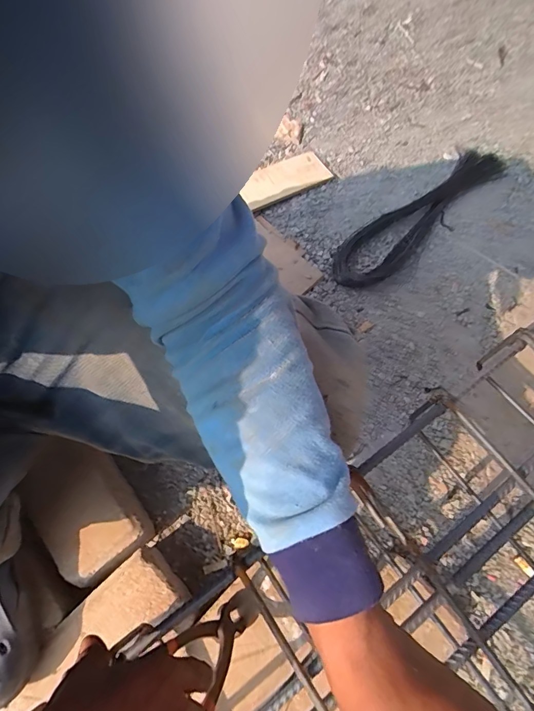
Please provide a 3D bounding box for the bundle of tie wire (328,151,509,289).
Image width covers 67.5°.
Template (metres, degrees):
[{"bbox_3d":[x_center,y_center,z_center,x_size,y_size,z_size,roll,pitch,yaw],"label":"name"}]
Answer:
[{"bbox_3d":[0.283,-0.263,0.737,0.418,0.034,0.120,-41,71,-14],"label":"bundle of tie wire"}]

